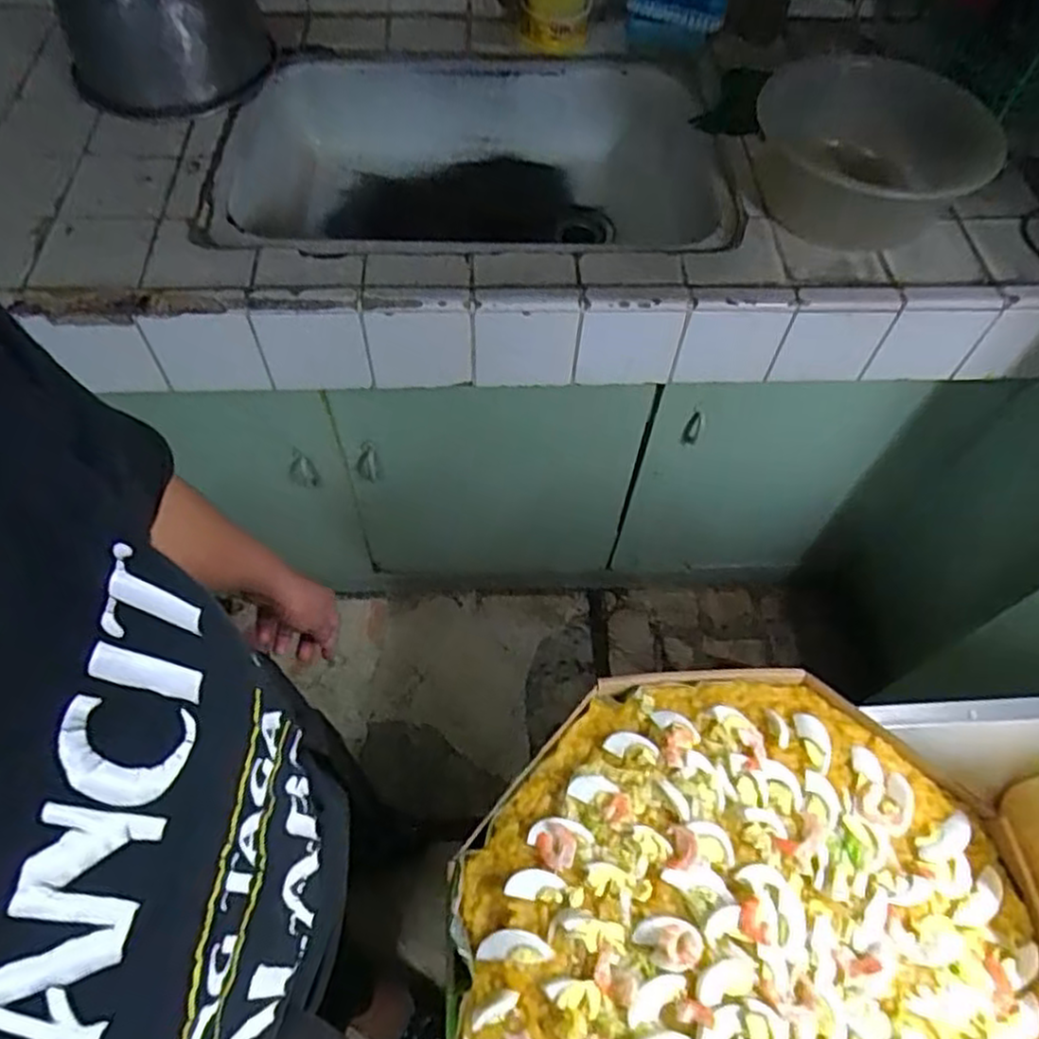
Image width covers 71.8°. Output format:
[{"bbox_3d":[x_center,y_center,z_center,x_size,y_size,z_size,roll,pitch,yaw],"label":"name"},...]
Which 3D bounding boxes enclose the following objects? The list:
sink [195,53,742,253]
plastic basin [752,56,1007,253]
[{"bbox_3d":[-0.056,-0.437,0.958,0.629,0.169,0.446,-3,60,-3],"label":"sink"},{"bbox_3d":[0.375,-0.401,0.788,0.258,0.093,0.258,1,59,-1],"label":"plastic basin"}]

